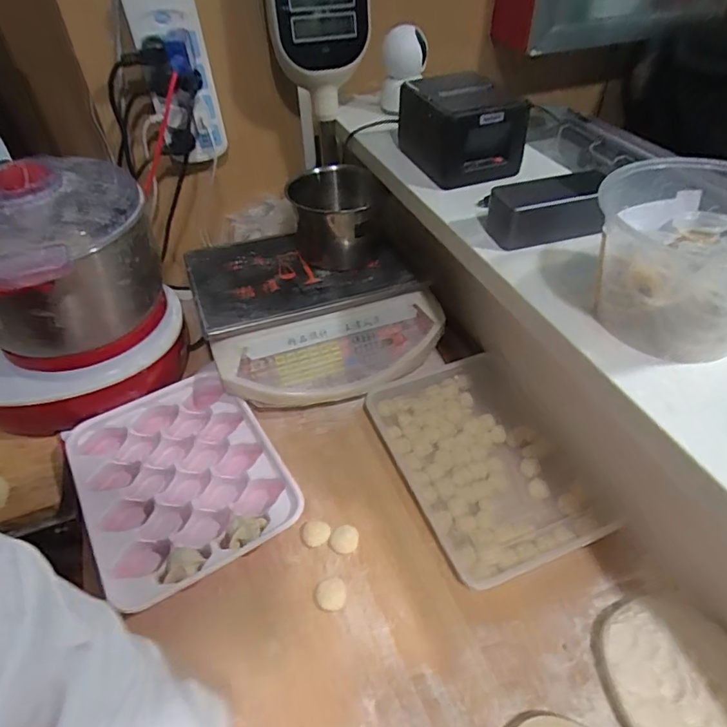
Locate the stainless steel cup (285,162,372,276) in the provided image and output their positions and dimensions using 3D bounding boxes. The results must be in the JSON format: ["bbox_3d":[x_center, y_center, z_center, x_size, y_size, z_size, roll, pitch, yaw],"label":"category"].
[{"bbox_3d":[-0.048,-0.223,0.783,0.123,0.099,0.138,-3,45,-1],"label":"stainless steel cup"}]

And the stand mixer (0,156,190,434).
[{"bbox_3d":[-0.393,-0.076,0.657,0.242,0.291,0.280,28,52,27],"label":"stand mixer"}]

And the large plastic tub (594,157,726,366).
[{"bbox_3d":[0.275,-0.086,0.427,0.161,0.110,0.142,28,52,27],"label":"large plastic tub"}]

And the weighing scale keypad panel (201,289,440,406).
[{"bbox_3d":[-0.039,-0.011,0.734,0.318,0.060,0.124,-15,77,-15],"label":"weighing scale keypad panel"}]

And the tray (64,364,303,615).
[{"bbox_3d":[-0.224,0.139,0.631,0.223,0.034,0.276,-24,49,-21],"label":"tray"}]

